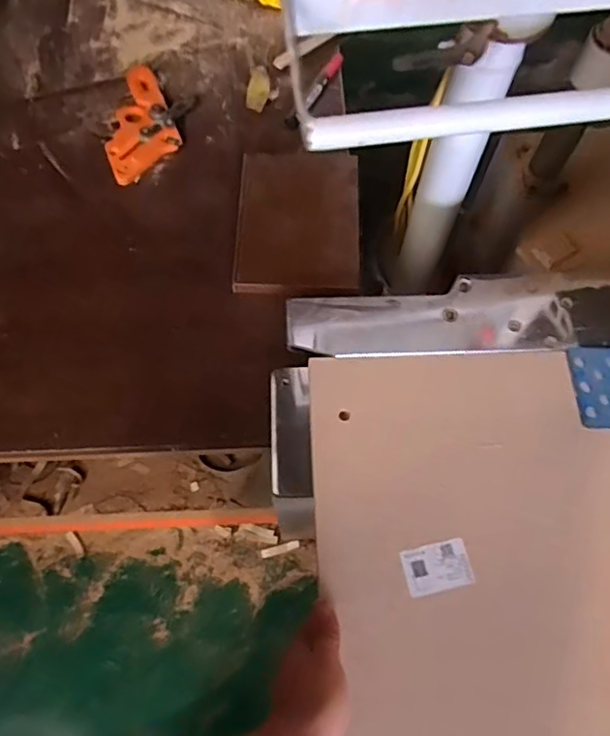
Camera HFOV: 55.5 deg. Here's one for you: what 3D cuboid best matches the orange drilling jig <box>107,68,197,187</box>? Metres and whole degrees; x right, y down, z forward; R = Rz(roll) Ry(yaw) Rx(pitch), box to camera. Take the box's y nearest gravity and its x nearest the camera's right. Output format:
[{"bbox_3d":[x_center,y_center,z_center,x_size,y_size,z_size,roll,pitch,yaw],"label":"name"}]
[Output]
[{"bbox_3d":[-0.204,-0.309,0.751,0.091,0.025,0.173,12,67,4],"label":"orange drilling jig"}]

